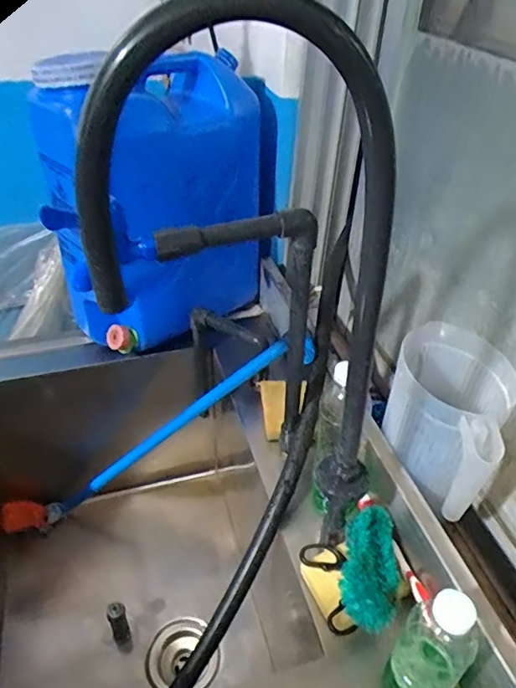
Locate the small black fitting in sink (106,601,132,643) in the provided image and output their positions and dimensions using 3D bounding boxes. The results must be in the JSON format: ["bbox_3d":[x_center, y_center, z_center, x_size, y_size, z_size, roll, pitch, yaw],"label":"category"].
[{"bbox_3d":[-0.230,0.458,0.869,0.028,0.112,0.023,-18,44,-24],"label":"small black fitting in sink"}]

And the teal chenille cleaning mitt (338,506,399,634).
[{"bbox_3d":[0.120,0.235,0.563,0.056,0.034,0.119,11,40,9],"label":"teal chenille cleaning mitt"}]

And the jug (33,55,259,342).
[{"bbox_3d":[-0.130,-0.201,0.834,0.187,0.429,0.343,32,48,31],"label":"jug"}]

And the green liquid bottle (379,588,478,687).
[{"bbox_3d":[0.154,0.274,0.470,0.061,0.169,0.058,30,47,29],"label":"green liquid bottle"}]

